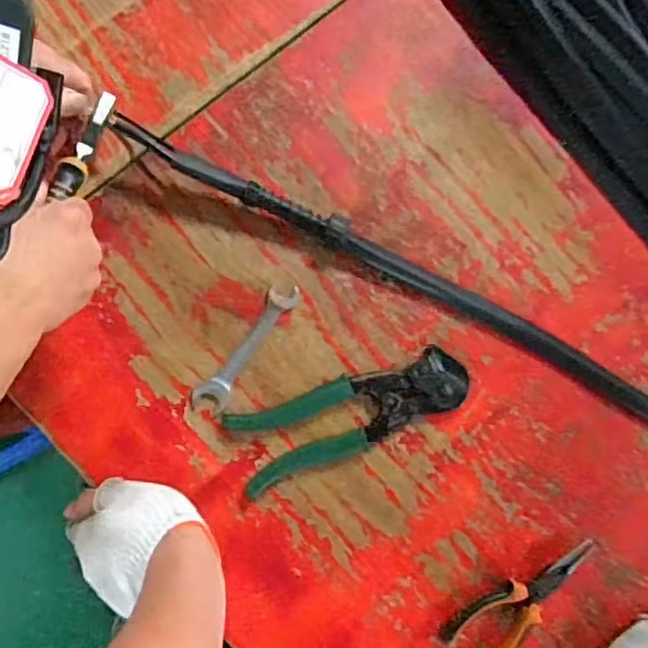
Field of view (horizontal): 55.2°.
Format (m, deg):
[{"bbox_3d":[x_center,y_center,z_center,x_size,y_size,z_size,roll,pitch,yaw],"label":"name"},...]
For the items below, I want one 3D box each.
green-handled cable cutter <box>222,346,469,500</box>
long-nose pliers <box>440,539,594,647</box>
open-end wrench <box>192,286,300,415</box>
[{"bbox_3d":[0.026,0.081,0.556,0.214,0.020,0.067,-20,86,-9],"label":"green-handled cable cutter"},{"bbox_3d":[0.180,0.246,0.557,0.158,0.028,0.054,-41,89,-10],"label":"long-nose pliers"},{"bbox_3d":[-0.068,0.020,0.554,0.029,0.004,0.134,35,81,-1],"label":"open-end wrench"}]

